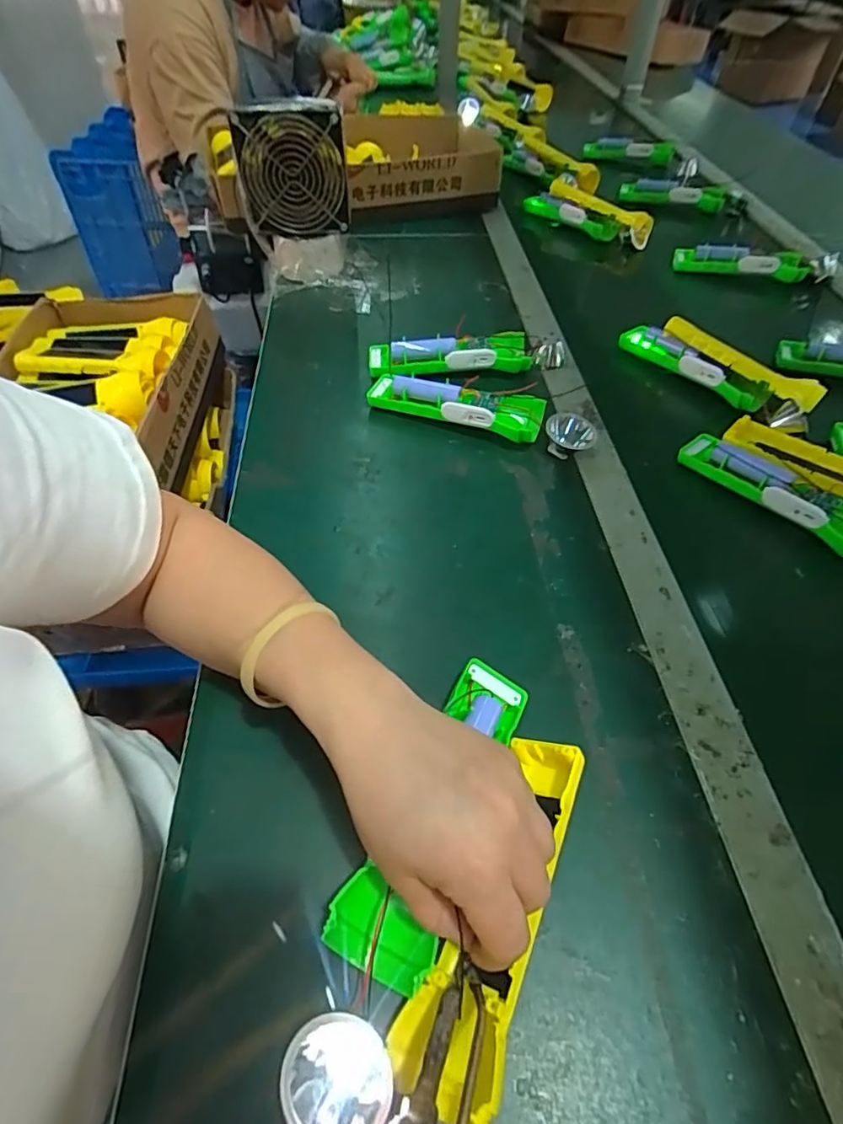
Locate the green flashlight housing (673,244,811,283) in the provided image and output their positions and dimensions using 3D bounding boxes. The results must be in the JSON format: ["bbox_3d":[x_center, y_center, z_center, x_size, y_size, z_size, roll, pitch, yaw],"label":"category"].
[{"bbox_3d":[0.430,-0.403,0.741,0.166,0.034,0.028,18,52,12],"label":"green flashlight housing"}]

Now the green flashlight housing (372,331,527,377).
[{"bbox_3d":[0.028,-0.211,0.568,0.162,0.035,0.048,-4,51,-5],"label":"green flashlight housing"}]

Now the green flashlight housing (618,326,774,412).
[{"bbox_3d":[0.282,-0.209,0.577,0.026,0.031,0.161,-31,58,-24],"label":"green flashlight housing"}]

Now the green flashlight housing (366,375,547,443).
[{"bbox_3d":[0.030,-0.146,0.518,0.163,0.034,0.040,17,52,12],"label":"green flashlight housing"}]

